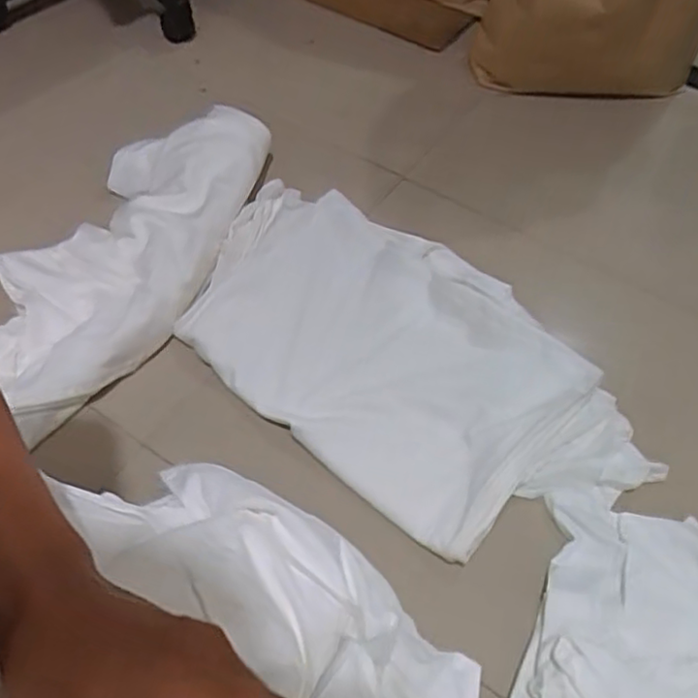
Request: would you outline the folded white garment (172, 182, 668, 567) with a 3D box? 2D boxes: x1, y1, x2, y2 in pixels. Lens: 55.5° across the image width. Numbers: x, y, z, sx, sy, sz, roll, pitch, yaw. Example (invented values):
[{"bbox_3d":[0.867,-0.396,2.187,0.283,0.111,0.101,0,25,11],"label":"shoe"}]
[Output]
[{"bbox_3d":[0.057,0.003,0.842,0.630,0.046,0.337,39,61,22],"label":"folded white garment"}]

